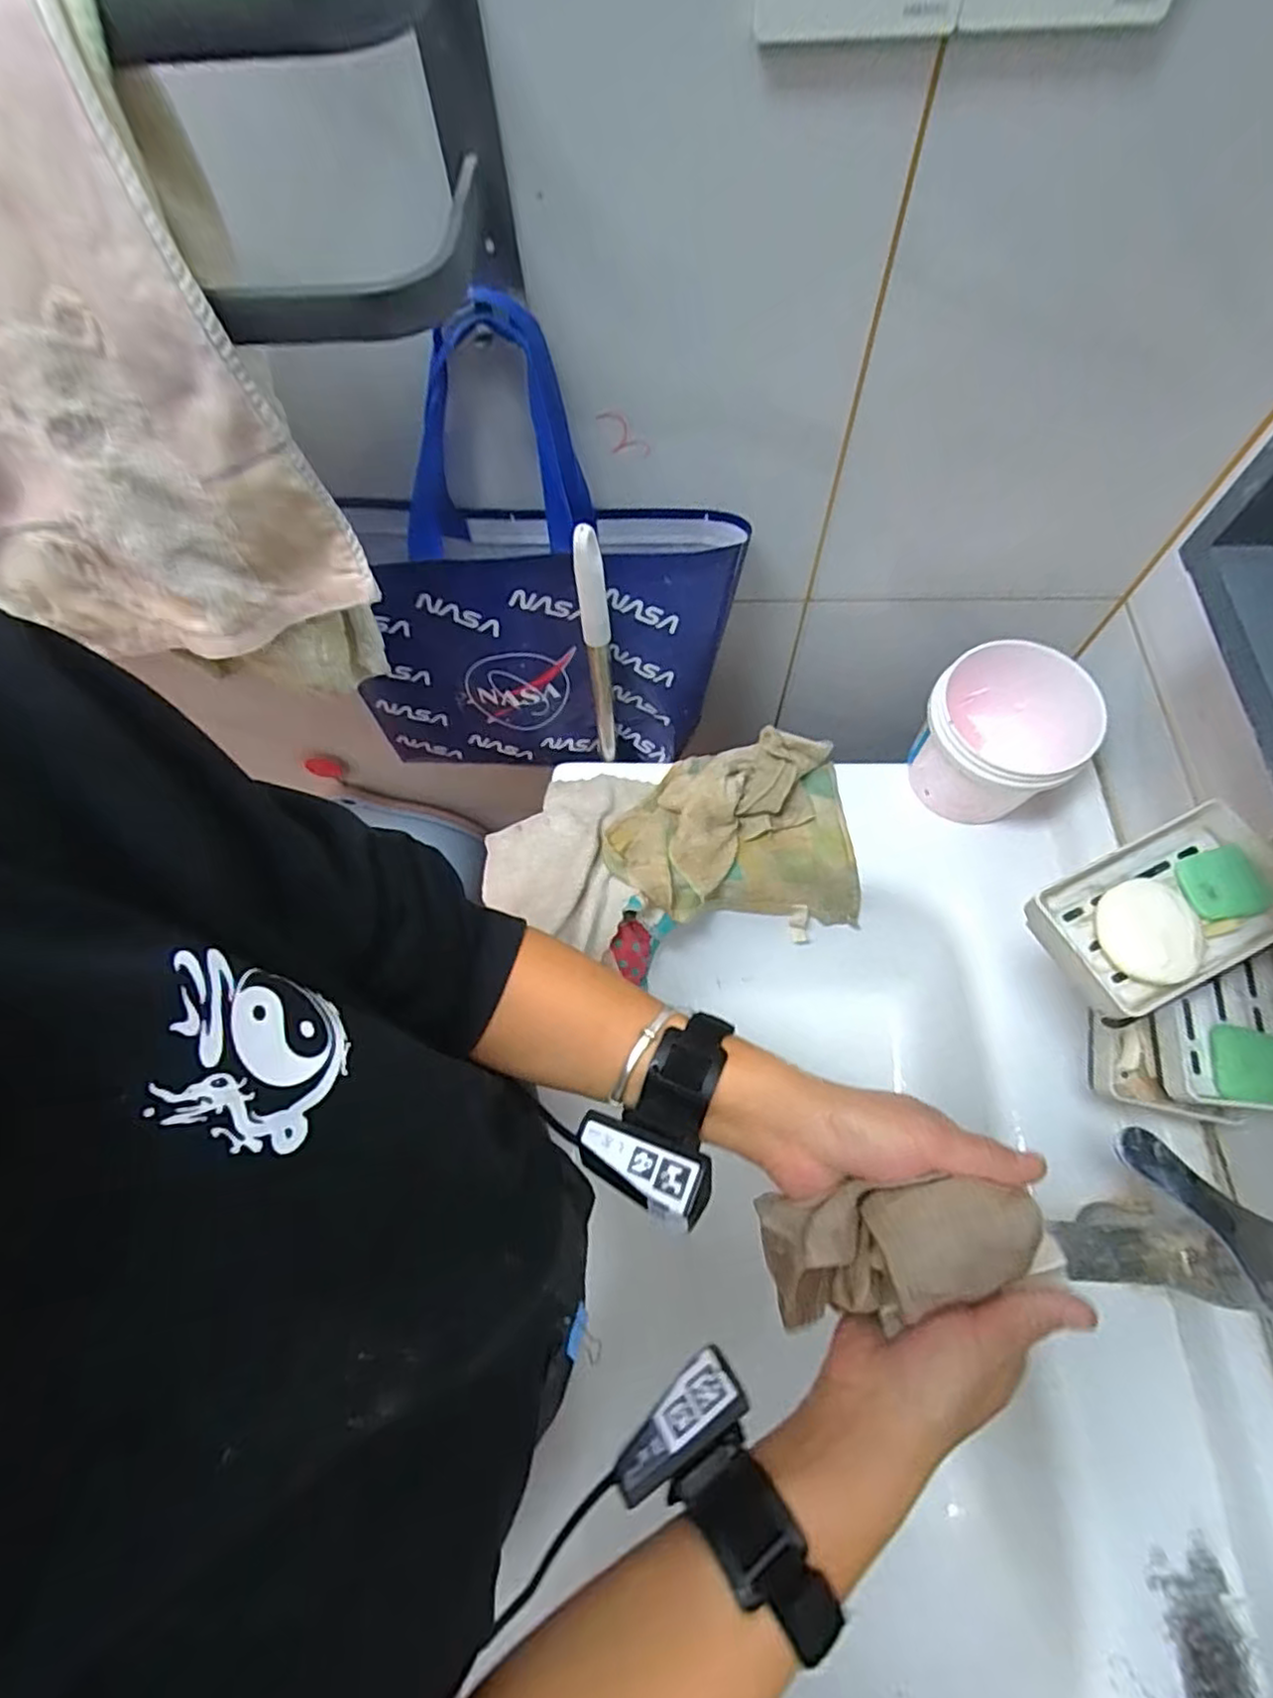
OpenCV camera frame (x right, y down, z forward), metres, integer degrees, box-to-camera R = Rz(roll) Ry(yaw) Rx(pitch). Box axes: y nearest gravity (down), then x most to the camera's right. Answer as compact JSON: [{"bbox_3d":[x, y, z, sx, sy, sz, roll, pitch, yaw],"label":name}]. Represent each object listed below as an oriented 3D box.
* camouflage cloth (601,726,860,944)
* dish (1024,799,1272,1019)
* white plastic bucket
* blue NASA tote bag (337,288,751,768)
[{"bbox_3d":[0.088,-0.013,0.633,0.226,0.096,0.155,-2,66,2],"label":"camouflage cloth"},{"bbox_3d":[0.297,0.034,0.379,0.127,0.025,0.079,-24,67,-8],"label":"dish"},{"bbox_3d":[0.310,-0.091,0.588,0.123,0.120,0.132,40,74,18],"label":"white plastic bucket"},{"bbox_3d":[-0.080,-0.197,0.535,0.313,0.335,0.089,-1,66,2],"label":"blue NASA tote bag"}]

